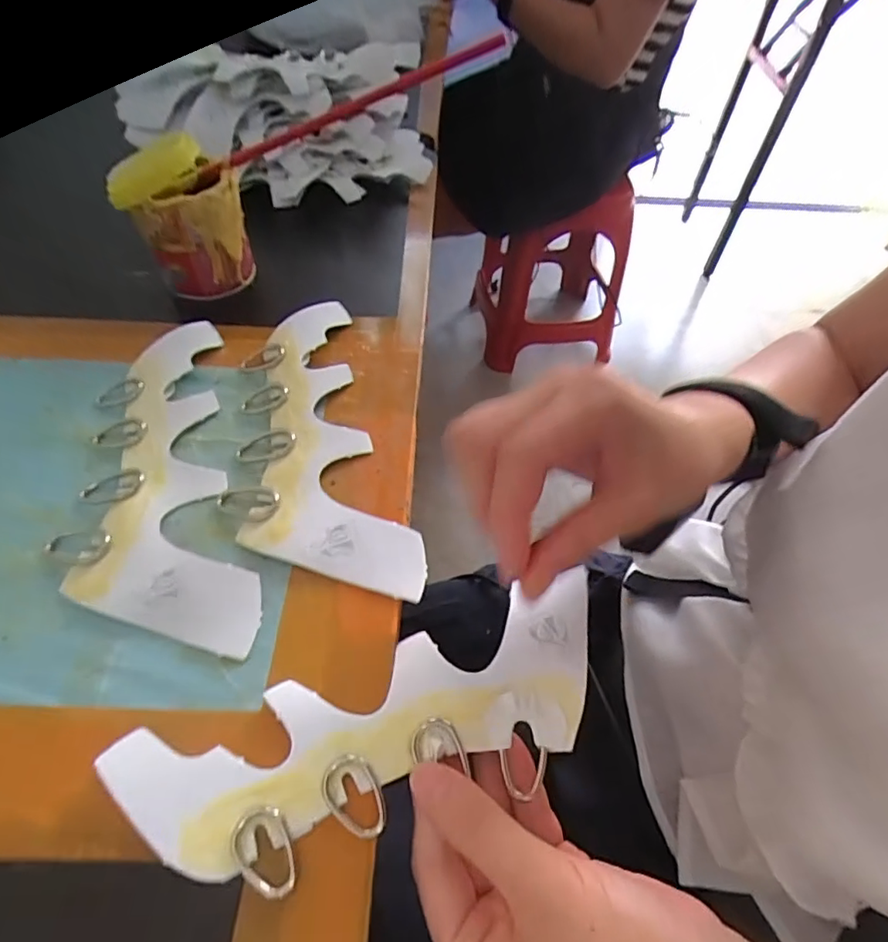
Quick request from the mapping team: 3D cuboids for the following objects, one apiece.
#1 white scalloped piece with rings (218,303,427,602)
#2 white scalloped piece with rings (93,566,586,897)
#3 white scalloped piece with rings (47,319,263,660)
[{"bbox_3d":[-0.078,-0.019,0.307,0.086,0.012,0.207,-14,55,-12],"label":"white scalloped piece with rings"},{"bbox_3d":[-0.021,0.104,0.224,0.201,0.010,0.066,-17,55,-16],"label":"white scalloped piece with rings"},{"bbox_3d":[-0.152,0.000,0.290,0.085,0.012,0.209,-13,55,-12],"label":"white scalloped piece with rings"}]

